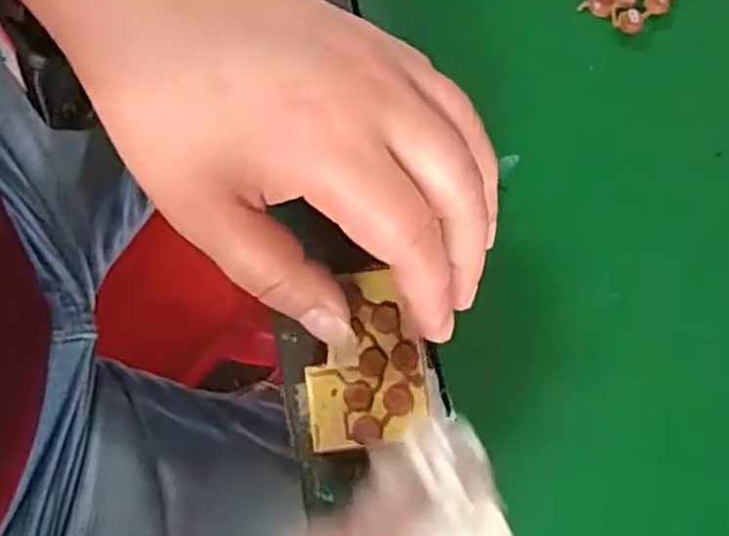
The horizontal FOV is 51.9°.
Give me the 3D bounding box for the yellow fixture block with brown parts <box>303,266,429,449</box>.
[{"bbox_3d":[-0.001,0.028,0.233,0.036,0.005,0.053,-7,78,-1],"label":"yellow fixture block with brown parts"}]

